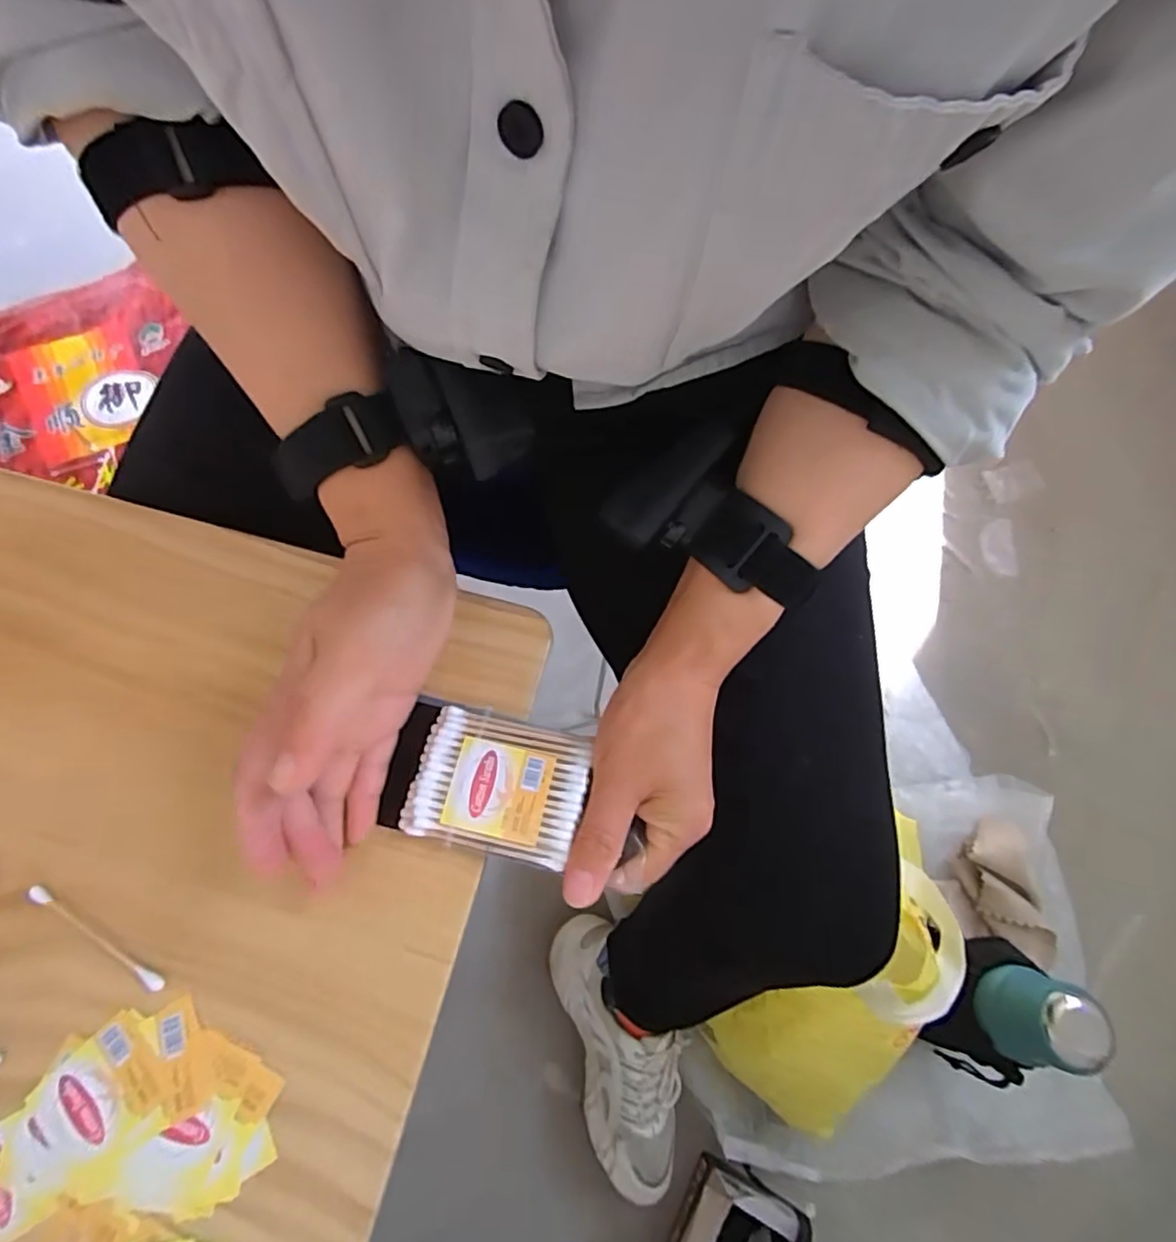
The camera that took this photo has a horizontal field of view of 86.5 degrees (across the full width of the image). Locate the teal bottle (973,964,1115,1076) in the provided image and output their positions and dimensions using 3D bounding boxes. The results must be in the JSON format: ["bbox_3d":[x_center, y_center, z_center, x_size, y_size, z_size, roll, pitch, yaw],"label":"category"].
[{"bbox_3d":[0.387,0.341,0.534,0.059,0.079,0.073,20,70,4],"label":"teal bottle"}]

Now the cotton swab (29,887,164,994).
[{"bbox_3d":[-0.205,0.131,0.259,0.071,0.004,0.006,30,70,11],"label":"cotton swab"}]

